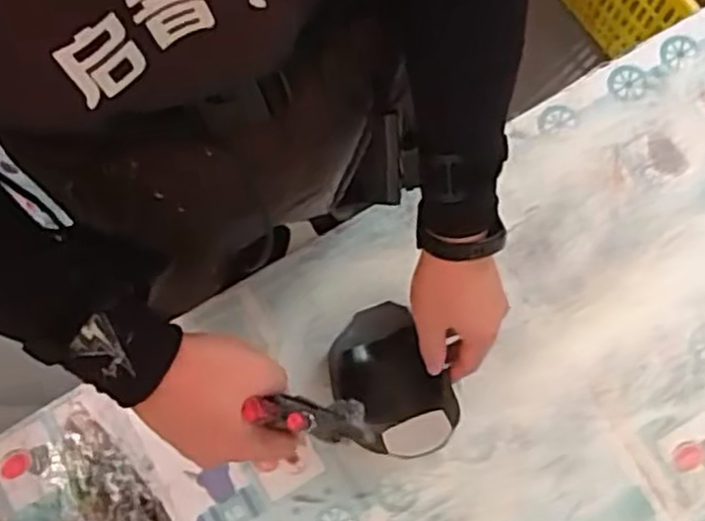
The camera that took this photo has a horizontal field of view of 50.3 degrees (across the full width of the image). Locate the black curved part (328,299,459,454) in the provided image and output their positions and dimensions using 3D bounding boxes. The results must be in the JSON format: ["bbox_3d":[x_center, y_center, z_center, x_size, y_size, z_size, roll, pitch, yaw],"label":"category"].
[{"bbox_3d":[0.033,0.115,0.696,0.091,0.045,0.140,-26,81,-6],"label":"black curved part"}]

